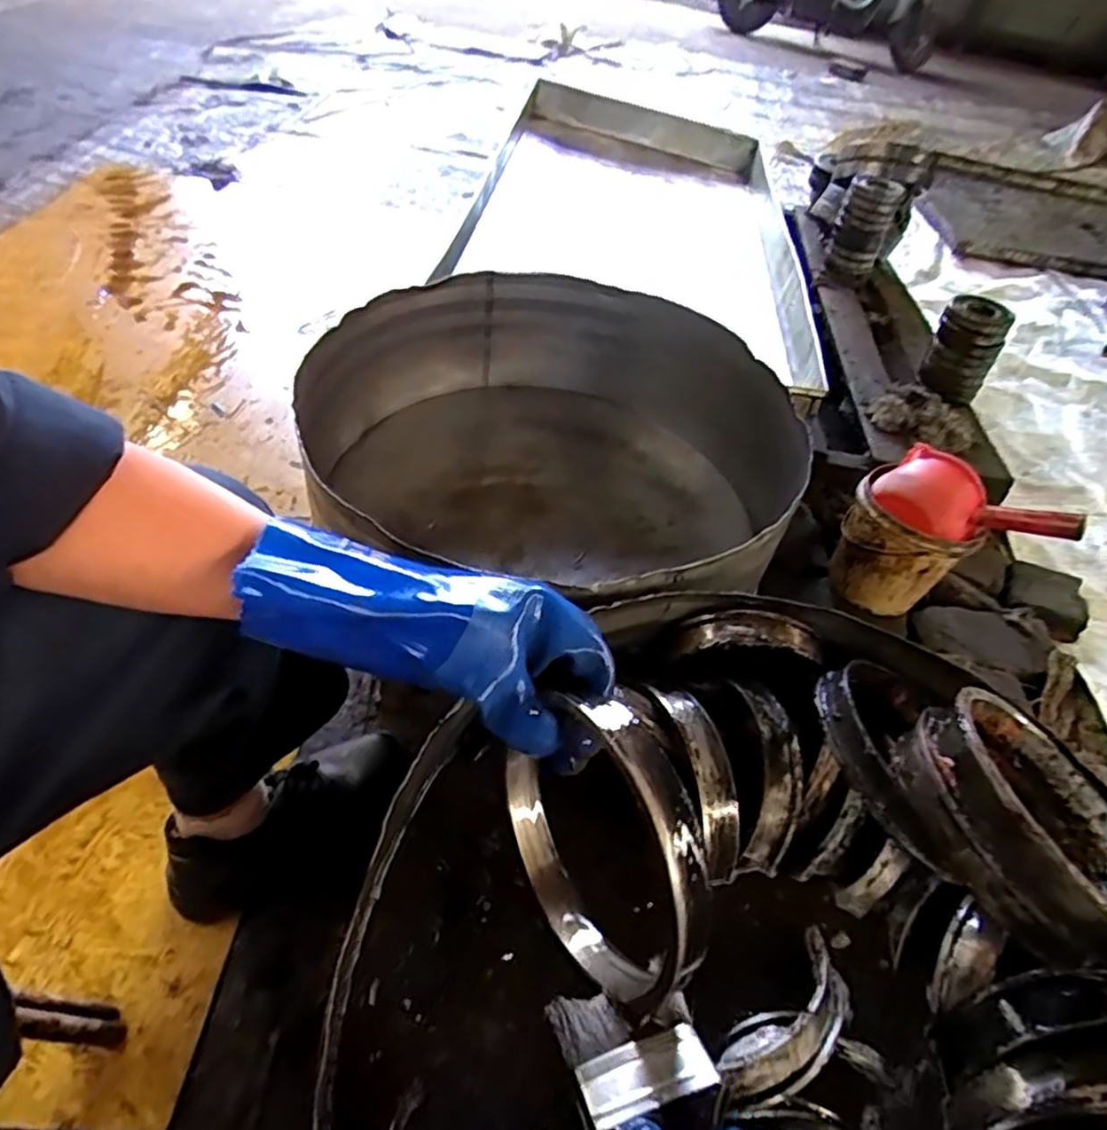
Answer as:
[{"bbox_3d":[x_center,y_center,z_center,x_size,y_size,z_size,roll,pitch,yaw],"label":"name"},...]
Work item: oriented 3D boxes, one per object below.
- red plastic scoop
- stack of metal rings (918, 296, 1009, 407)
[{"bbox_3d":[0.575,-0.082,0.932,0.238,0.069,0.117,22,48,11],"label":"red plastic scoop"},{"bbox_3d":[0.804,-0.421,1.331,0.119,0.171,0.104,29,50,16],"label":"stack of metal rings"}]

